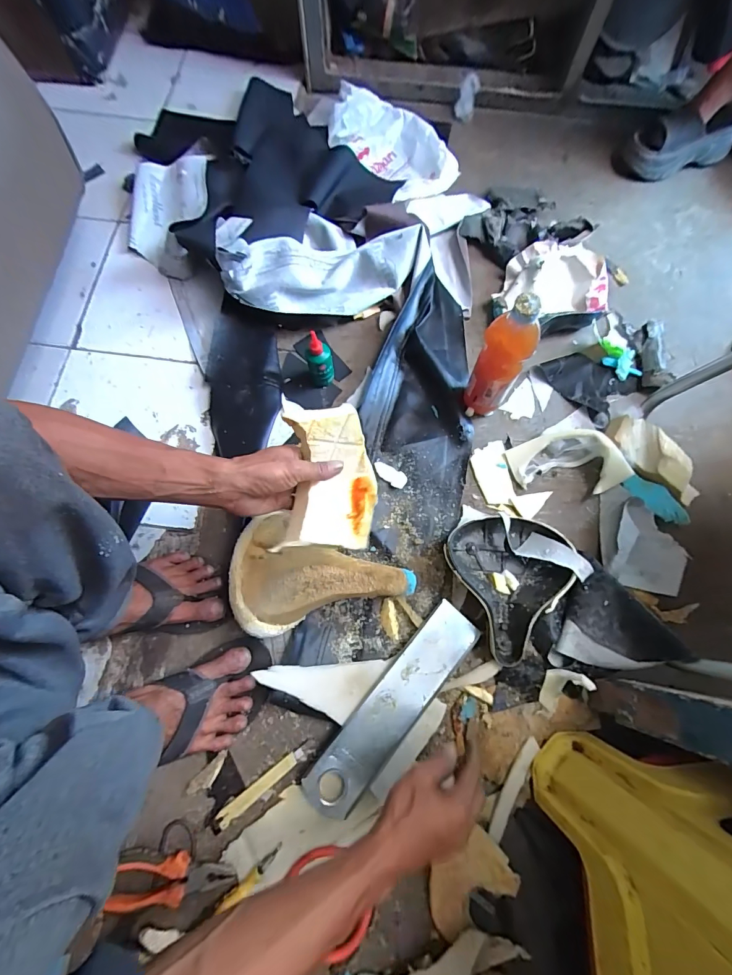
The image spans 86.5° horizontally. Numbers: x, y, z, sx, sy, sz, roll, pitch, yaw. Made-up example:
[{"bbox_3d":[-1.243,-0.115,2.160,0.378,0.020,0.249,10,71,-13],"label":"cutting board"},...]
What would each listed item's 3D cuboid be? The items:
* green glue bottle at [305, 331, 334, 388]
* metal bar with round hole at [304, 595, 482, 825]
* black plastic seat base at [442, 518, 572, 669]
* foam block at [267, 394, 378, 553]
[{"bbox_3d":[-0.076,-0.208,0.649,0.041,0.105,0.033,-8,73,-4],"label":"green glue bottle"},{"bbox_3d":[0.038,0.302,0.539,0.075,0.011,0.309,42,77,4],"label":"metal bar with round hole"},{"bbox_3d":[0.219,0.130,0.573,0.166,0.059,0.198,-25,75,-9],"label":"black plastic seat base"},{"bbox_3d":[-0.044,-0.009,0.452,0.111,0.052,0.169,4,73,0],"label":"foam block"}]

